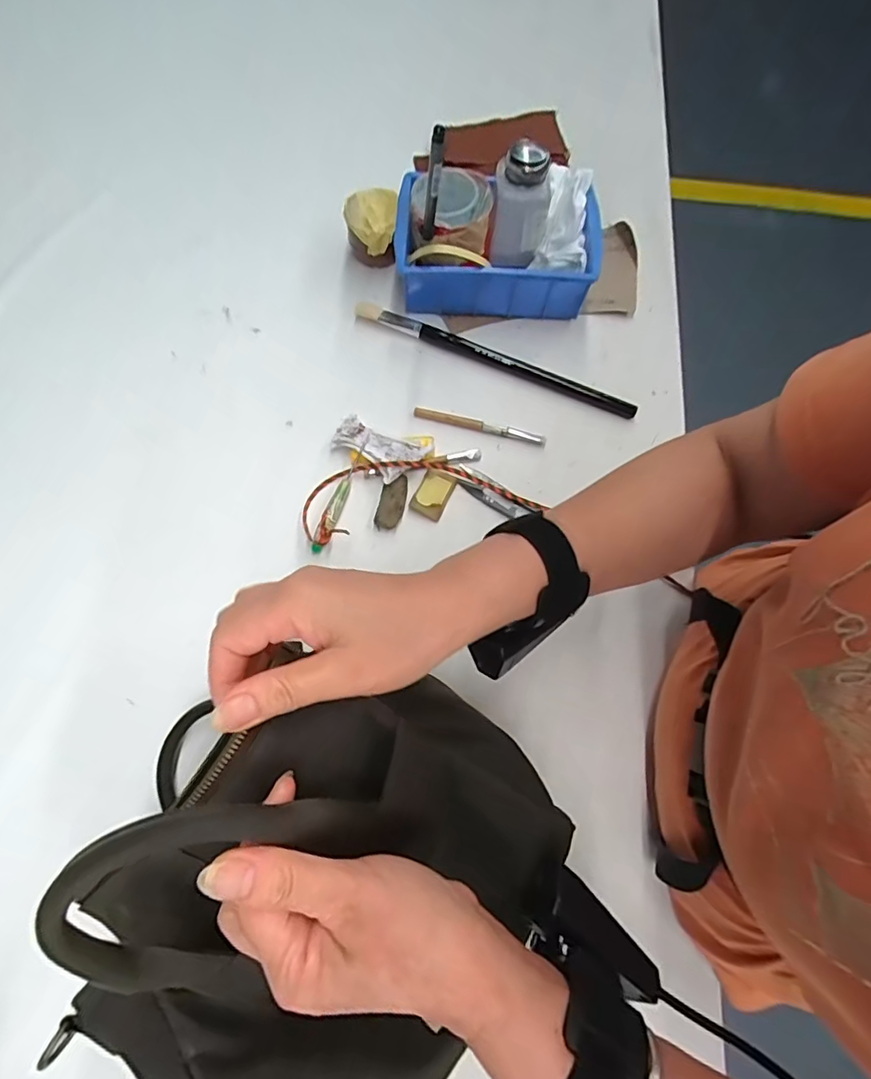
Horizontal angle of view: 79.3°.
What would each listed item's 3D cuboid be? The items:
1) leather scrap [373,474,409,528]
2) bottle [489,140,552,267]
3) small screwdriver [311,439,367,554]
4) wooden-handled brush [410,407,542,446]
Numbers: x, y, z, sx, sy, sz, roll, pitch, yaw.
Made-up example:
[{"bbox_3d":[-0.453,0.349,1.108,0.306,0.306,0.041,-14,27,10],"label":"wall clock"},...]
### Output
[{"bbox_3d":[-0.039,-0.035,0.477,0.023,0.011,0.050,16,71,3],"label":"leather scrap"},{"bbox_3d":[0.084,-0.326,0.520,0.052,0.099,0.044,2,71,3],"label":"bottle"},{"bbox_3d":[-0.087,-0.039,0.476,0.015,0.013,0.109,18,71,4],"label":"small screwdriver"},{"bbox_3d":[0.043,-0.111,0.510,0.129,0.005,0.010,15,71,3],"label":"wooden-handled brush"}]

